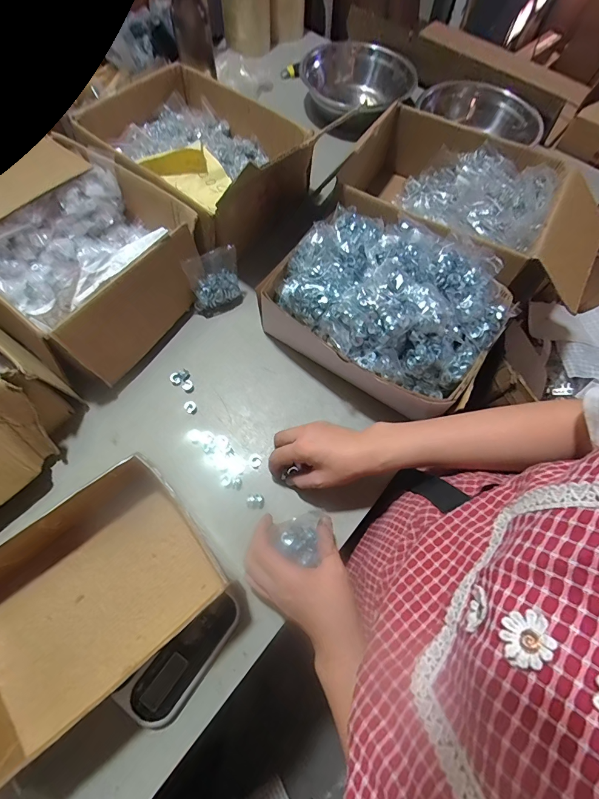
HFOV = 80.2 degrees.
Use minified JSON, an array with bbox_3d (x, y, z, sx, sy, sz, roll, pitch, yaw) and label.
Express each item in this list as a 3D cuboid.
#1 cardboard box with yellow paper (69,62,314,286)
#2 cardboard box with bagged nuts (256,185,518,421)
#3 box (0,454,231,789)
[{"bbox_3d":[-0.164,-0.409,0.635,0.346,0.127,0.260,35,70,12],"label":"cardboard box with yellow paper"},{"bbox_3d":[0.124,-0.131,0.510,0.295,0.151,0.229,39,71,14],"label":"cardboard box with bagged nuts"},{"bbox_3d":[-0.220,0.197,0.358,0.238,0.074,0.174,-37,73,-16],"label":"box"}]

